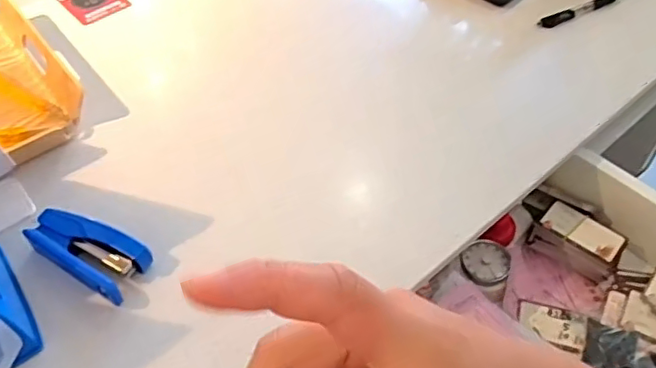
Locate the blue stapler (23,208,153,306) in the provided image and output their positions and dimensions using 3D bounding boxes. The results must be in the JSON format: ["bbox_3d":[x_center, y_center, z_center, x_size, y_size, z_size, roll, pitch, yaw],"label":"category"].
[{"bbox_3d":[-0.223,0.061,0.539,0.111,0.026,0.051,22,54,18],"label":"blue stapler"}]

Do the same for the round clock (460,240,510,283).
[{"bbox_3d":[0.178,0.087,0.656,0.052,0.011,0.050,23,55,19],"label":"round clock"}]

